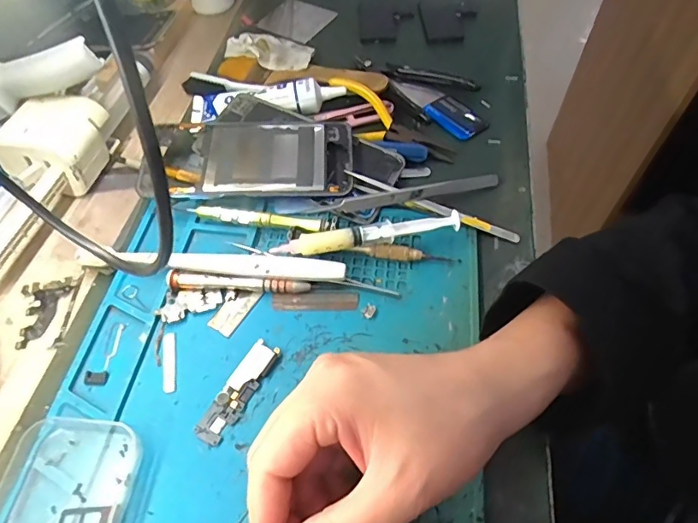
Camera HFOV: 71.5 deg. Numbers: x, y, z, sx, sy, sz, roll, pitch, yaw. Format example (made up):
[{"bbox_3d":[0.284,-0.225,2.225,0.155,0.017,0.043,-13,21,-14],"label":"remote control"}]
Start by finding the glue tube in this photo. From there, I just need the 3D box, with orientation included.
[{"bbox_3d":[-0.074,-0.144,0.428,0.136,0.024,0.035,-1,55,1],"label":"glue tube"}]

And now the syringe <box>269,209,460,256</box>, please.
[{"bbox_3d":[0.012,-0.017,0.335,0.127,0.021,0.017,-7,55,-3],"label":"syringe"}]

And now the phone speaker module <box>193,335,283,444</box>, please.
[{"bbox_3d":[-0.065,0.077,0.288,0.018,0.005,0.064,23,59,17],"label":"phone speaker module"}]

